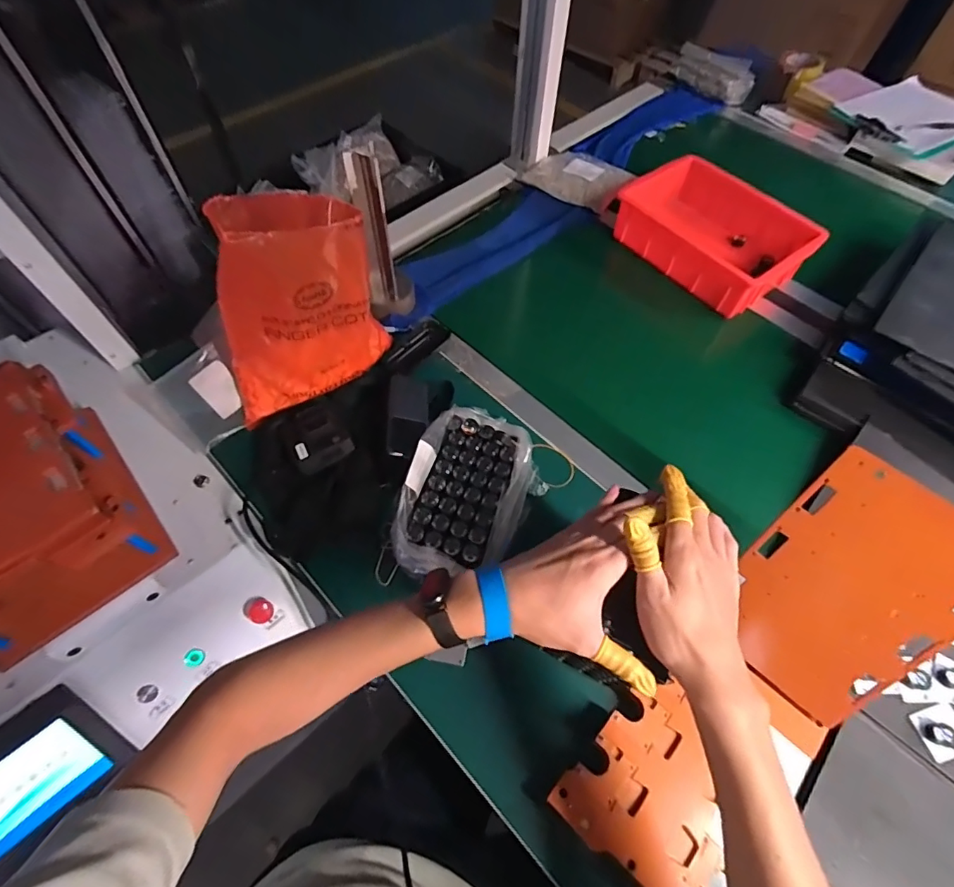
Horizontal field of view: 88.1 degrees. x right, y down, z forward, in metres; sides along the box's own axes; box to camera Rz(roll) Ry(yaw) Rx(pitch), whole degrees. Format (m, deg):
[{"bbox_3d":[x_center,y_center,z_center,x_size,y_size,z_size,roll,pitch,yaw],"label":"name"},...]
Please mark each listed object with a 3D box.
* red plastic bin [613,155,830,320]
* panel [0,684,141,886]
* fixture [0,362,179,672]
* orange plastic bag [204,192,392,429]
[{"bbox_3d":[0.413,-0.367,0.873,0.205,0.094,0.299,-35,65,-19],"label":"red plastic bin"},{"bbox_3d":[-0.505,0.377,0.534,0.192,0.129,0.011,-40,20,-27],"label":"panel"},{"bbox_3d":[-0.509,0.066,0.542,0.194,0.141,0.255,-38,66,-20],"label":"fixture"},{"bbox_3d":[-0.252,-0.190,0.653,0.221,0.237,0.157,-23,62,-13],"label":"orange plastic bag"}]

